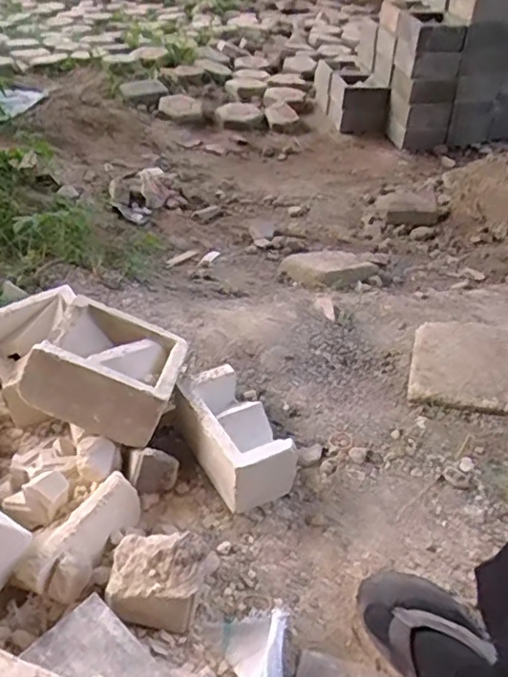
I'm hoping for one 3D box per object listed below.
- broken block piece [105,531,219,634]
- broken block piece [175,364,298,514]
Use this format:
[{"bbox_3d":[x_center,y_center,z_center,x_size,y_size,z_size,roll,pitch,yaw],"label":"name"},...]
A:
[{"bbox_3d":[-0.108,0.285,0.721,0.118,0.103,0.064,7,39,7],"label":"broken block piece"},{"bbox_3d":[-0.031,0.141,0.915,0.105,0.089,0.196,-21,44,-25],"label":"broken block piece"}]

